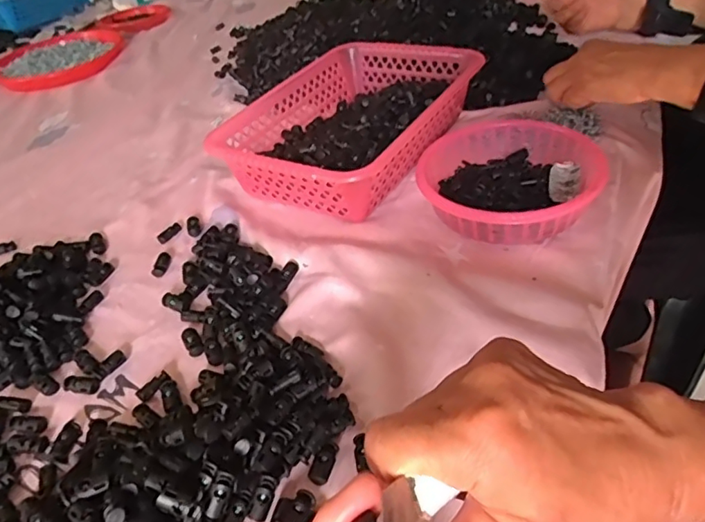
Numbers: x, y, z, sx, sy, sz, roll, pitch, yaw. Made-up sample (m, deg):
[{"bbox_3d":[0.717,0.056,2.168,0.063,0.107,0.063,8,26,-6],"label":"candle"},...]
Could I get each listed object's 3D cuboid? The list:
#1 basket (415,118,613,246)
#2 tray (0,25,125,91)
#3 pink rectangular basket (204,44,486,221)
[{"bbox_3d":[0.153,-0.079,0.543,0.168,0.048,0.174,-2,41,10],"label":"basket"},{"bbox_3d":[-0.575,-0.402,1.068,0.237,0.022,0.281,-11,42,-6],"label":"tray"},{"bbox_3d":[-0.001,-0.163,0.649,0.200,0.069,0.291,19,48,30],"label":"pink rectangular basket"}]

